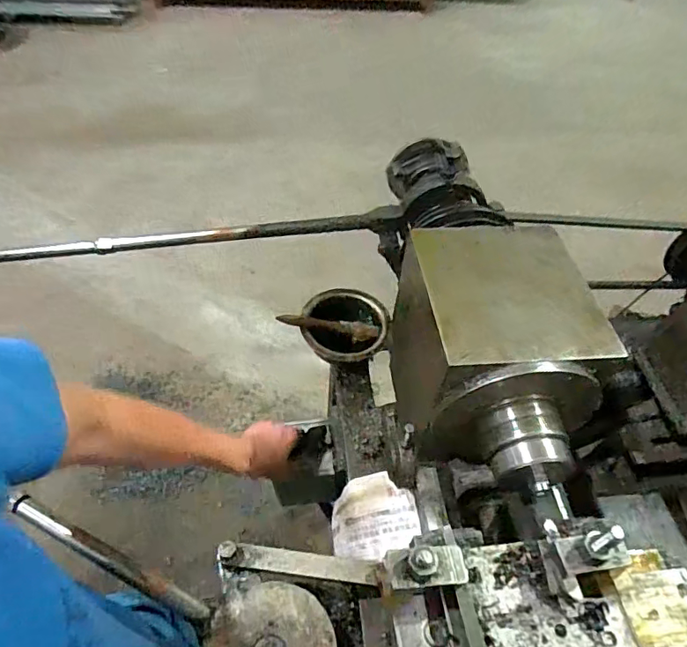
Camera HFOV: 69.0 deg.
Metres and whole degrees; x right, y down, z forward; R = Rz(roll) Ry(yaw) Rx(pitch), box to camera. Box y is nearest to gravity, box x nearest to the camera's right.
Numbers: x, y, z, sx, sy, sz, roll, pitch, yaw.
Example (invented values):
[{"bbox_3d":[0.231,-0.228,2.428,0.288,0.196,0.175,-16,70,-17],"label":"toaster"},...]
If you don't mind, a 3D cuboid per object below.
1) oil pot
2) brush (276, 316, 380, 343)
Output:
[{"bbox_3d":[0.003,0.007,0.756,0.124,0.049,0.122,2,49,-3],"label":"oil pot"},{"bbox_3d":[-0.024,0.005,0.746,0.152,0.029,0.018,9,47,-19],"label":"brush"}]

